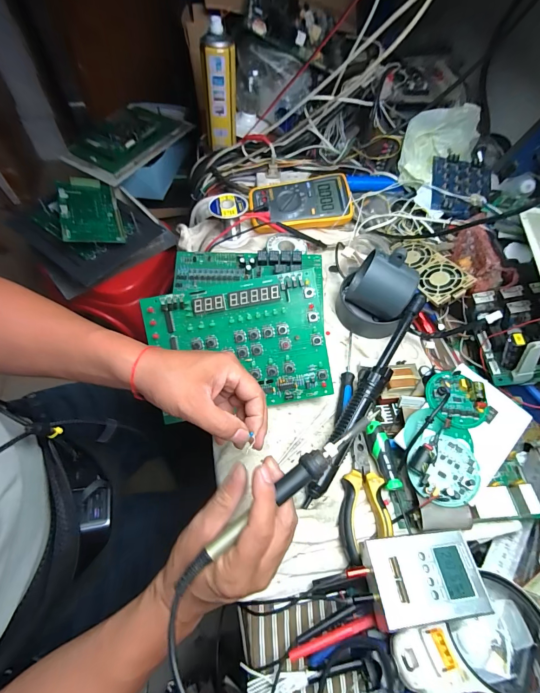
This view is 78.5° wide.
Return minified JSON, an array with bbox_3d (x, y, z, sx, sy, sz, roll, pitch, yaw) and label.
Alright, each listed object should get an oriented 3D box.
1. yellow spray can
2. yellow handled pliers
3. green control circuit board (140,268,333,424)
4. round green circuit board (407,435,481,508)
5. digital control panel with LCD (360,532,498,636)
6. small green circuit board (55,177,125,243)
[{"bbox_3d":[-0.103,-0.522,0.674,0.066,0.197,0.063,-5,60,-6],"label":"yellow spray can"},{"bbox_3d":[0.101,0.165,0.371,0.054,0.022,0.130,1,60,-3],"label":"yellow handled pliers"},{"bbox_3d":[-0.039,0.001,0.413,0.214,0.009,0.157,-10,95,0],"label":"green control circuit board"},{"bbox_3d":[0.191,0.134,0.357,0.068,0.019,0.068,1,60,-3],"label":"round green circuit board"},{"bbox_3d":[0.142,0.212,0.305,0.106,0.019,0.066,-3,60,-5],"label":"digital control panel with LCD"},{"bbox_3d":[-0.403,-0.305,0.740,0.117,0.015,0.199,-9,65,-28],"label":"small green circuit board"}]

